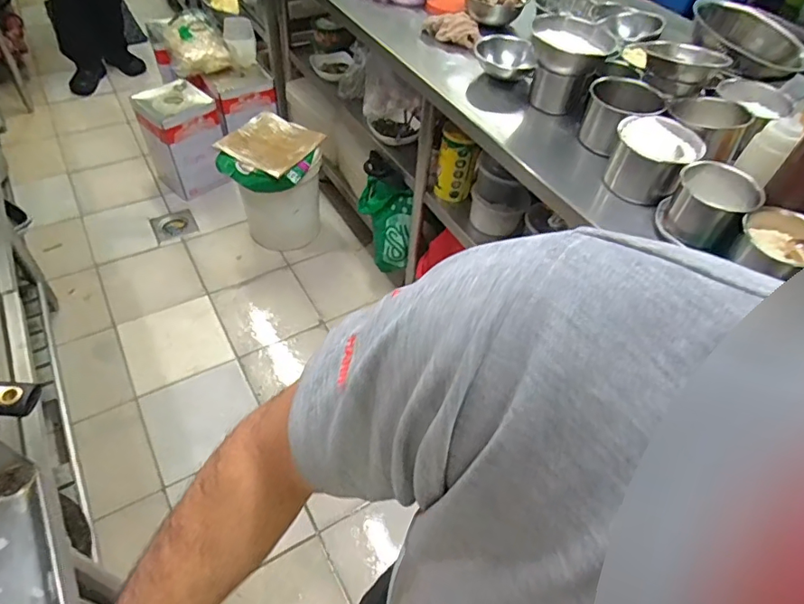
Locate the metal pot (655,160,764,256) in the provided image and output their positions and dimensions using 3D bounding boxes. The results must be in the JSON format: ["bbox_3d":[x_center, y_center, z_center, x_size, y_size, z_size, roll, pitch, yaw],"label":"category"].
[{"bbox_3d":[0.485,-0.153,0.809,0.115,0.091,0.104,19,51,9],"label":"metal pot"}]

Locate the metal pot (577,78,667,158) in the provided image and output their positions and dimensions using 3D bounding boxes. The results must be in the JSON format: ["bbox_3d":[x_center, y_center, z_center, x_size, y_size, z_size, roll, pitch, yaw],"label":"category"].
[{"bbox_3d":[0.411,-0.355,0.977,0.135,0.100,0.161,33,55,20],"label":"metal pot"}]

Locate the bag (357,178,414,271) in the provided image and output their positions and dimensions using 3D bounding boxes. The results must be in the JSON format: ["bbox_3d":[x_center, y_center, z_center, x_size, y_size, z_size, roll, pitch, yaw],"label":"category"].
[{"bbox_3d":[-0.052,-0.258,1.625,0.104,0.258,0.223,-15,54,-18],"label":"bag"}]

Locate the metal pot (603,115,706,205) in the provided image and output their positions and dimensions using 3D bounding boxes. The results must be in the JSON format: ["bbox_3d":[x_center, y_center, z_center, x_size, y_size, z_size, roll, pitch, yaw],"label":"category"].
[{"bbox_3d":[0.429,-0.242,0.881,0.135,0.104,0.123,22,52,12],"label":"metal pot"}]

